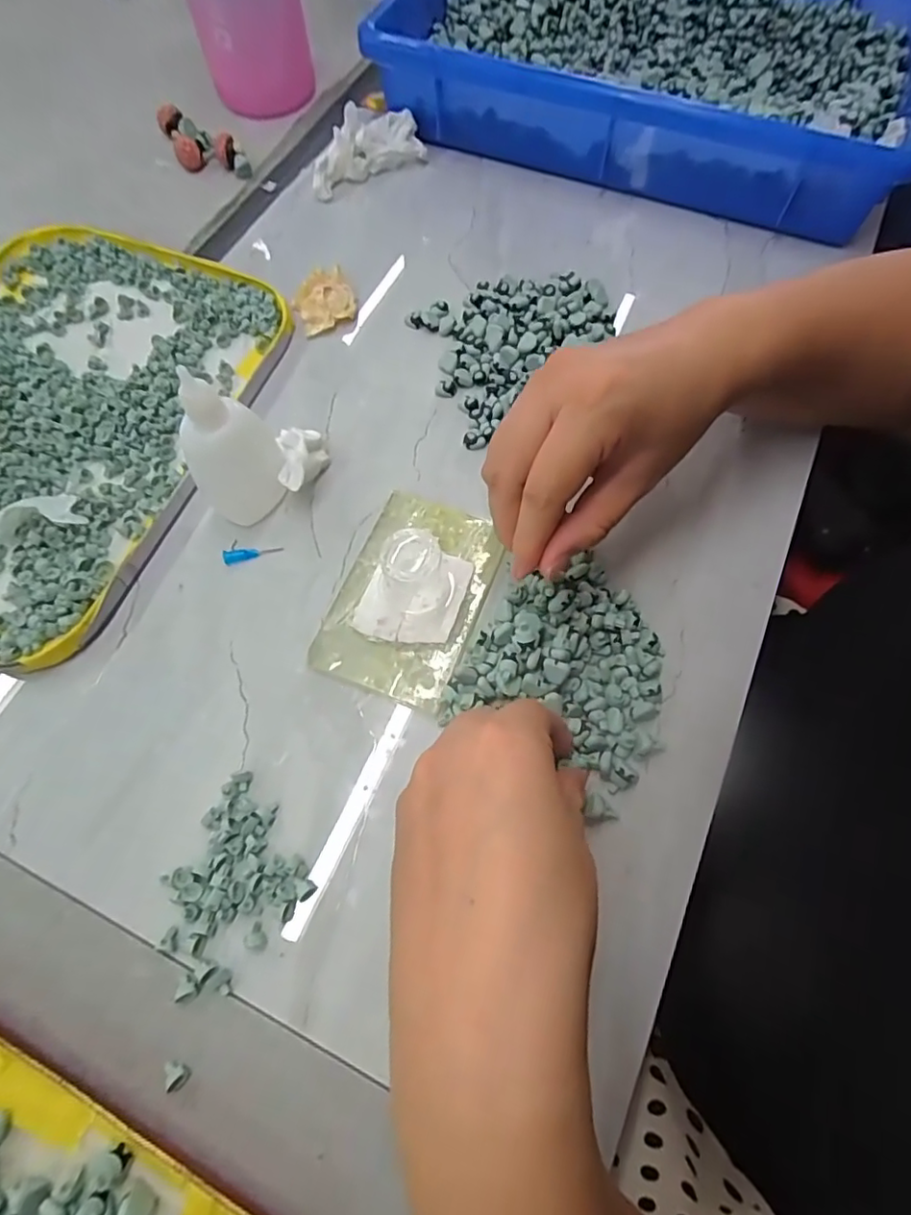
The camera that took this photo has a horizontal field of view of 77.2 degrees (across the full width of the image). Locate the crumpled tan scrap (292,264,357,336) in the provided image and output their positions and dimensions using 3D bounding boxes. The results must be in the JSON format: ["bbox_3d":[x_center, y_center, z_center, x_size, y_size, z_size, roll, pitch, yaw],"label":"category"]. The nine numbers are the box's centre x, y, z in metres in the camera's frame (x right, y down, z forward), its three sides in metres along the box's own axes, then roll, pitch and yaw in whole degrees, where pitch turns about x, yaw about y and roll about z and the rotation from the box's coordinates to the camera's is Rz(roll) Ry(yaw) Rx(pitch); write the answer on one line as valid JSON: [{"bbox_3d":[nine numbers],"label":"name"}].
[{"bbox_3d":[-0.085,-0.198,0.367,0.037,0.010,0.042,-25,70,-10],"label":"crumpled tan scrap"}]

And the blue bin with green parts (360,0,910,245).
[{"bbox_3d":[0.147,-0.408,0.426,0.360,0.070,0.245,23,69,9],"label":"blue bin with green parts"}]

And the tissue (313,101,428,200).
[{"bbox_3d":[-0.070,-0.338,0.419,0.087,0.026,0.048,-26,70,-10],"label":"tissue"}]

